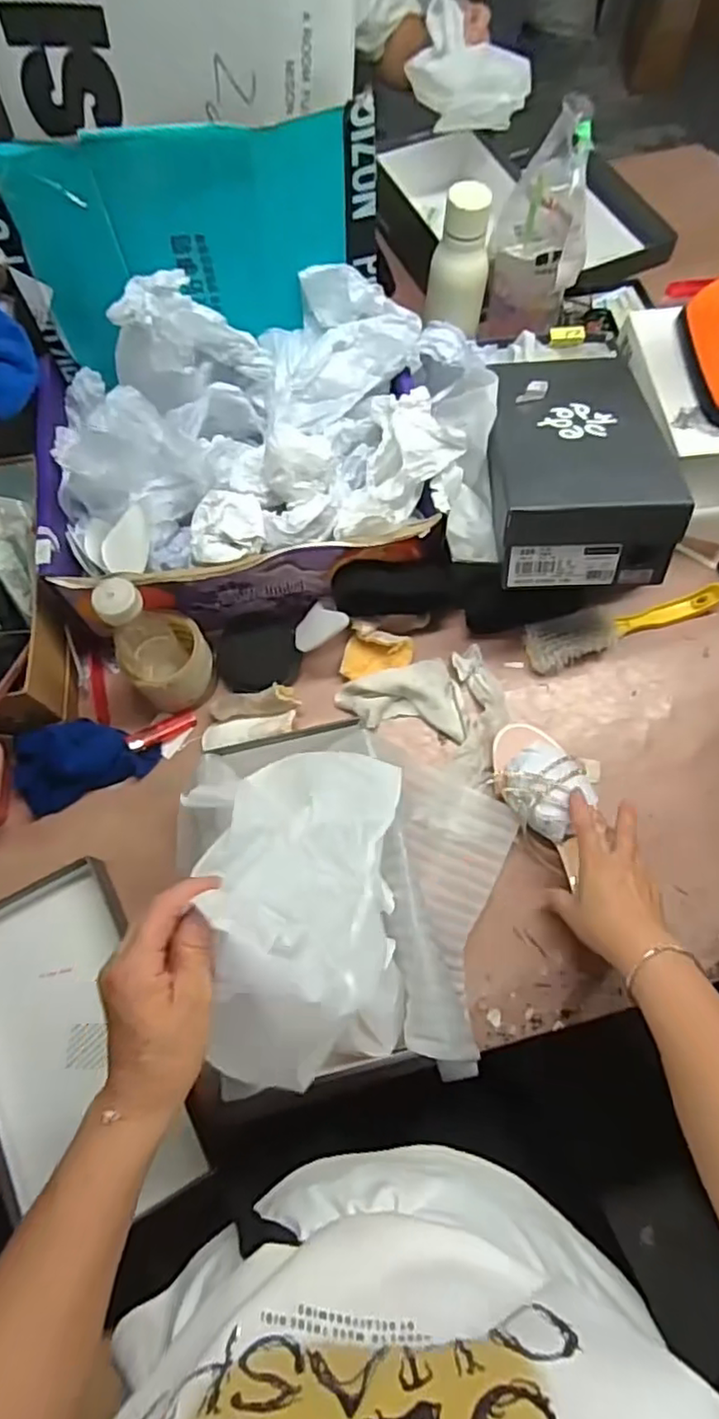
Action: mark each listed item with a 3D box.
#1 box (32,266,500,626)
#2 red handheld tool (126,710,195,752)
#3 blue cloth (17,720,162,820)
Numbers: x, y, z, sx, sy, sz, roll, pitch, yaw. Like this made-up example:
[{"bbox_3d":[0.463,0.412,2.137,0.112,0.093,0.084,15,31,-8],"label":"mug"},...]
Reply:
[{"bbox_3d":[-0.095,-0.271,0.673,0.468,0.196,0.294,-7,70,-1],"label":"box"},{"bbox_3d":[-0.214,0.024,0.695,0.076,0.014,0.020,-27,70,-32],"label":"red handheld tool"},{"bbox_3d":[-0.293,0.051,0.670,0.146,0.058,0.070,-25,71,-8],"label":"blue cloth"}]

